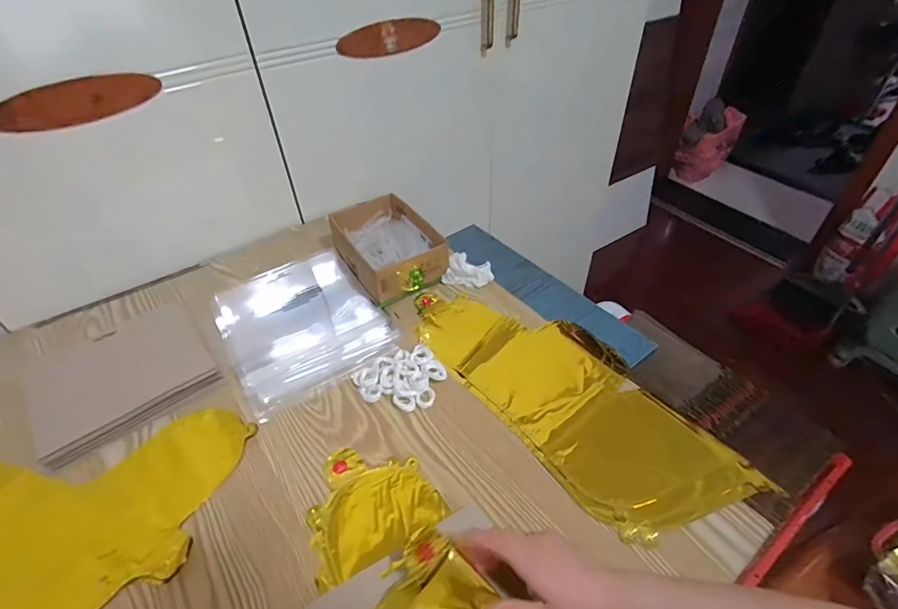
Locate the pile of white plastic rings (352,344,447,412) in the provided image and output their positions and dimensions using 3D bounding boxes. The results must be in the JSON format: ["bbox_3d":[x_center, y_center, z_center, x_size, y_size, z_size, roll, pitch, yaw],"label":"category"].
[{"bbox_3d":[-0.061,0.087,0.572,0.104,0.016,0.087,12,44,14],"label":"pile of white plastic rings"}]

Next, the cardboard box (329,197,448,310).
[{"bbox_3d":[-0.097,-0.089,0.722,0.127,0.070,0.184,-26,48,-24],"label":"cardboard box"}]

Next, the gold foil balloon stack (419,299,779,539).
[{"bbox_3d":[0.137,0.088,0.565,0.187,0.014,0.421,-27,48,-26],"label":"gold foil balloon stack"}]

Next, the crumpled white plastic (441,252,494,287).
[{"bbox_3d":[0.033,-0.054,0.707,0.074,0.034,0.049,11,44,14],"label":"crumpled white plastic"}]

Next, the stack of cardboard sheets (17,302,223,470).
[{"bbox_3d":[-0.418,0.083,0.578,0.194,0.026,0.176,-30,49,-27],"label":"stack of cardboard sheets"}]

